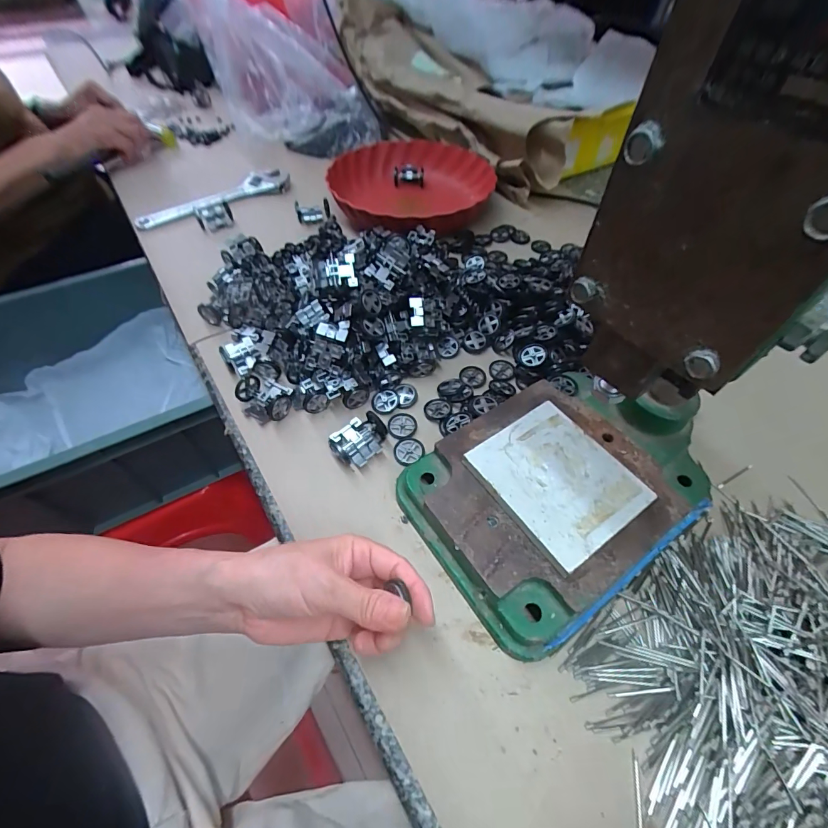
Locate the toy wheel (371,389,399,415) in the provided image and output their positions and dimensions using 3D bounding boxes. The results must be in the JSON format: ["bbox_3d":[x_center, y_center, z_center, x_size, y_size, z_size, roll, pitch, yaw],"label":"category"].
[{"bbox_3d":[-0.028,-0.013,0.395,0.026,0.006,0.025,-11,54,-7],"label":"toy wheel"}]

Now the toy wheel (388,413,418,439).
[{"bbox_3d":[-0.011,0.011,0.380,0.027,0.005,0.029,0,53,1],"label":"toy wheel"}]

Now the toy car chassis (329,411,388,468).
[{"bbox_3d":[-0.050,0.023,0.363,0.041,0.016,0.051,38,62,26],"label":"toy car chassis"}]

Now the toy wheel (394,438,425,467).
[{"bbox_3d":[-0.004,0.035,0.366,0.028,0.005,0.025,-20,55,-14],"label":"toy wheel"}]

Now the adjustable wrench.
[{"bbox_3d":[-0.305,-0.332,0.616,0.227,0.012,0.077,-35,60,-23],"label":"adjustable wrench"}]

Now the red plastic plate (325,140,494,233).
[{"bbox_3d":[-0.001,-0.334,0.625,0.248,0.075,0.236,-25,56,-17],"label":"red plastic plate"}]

